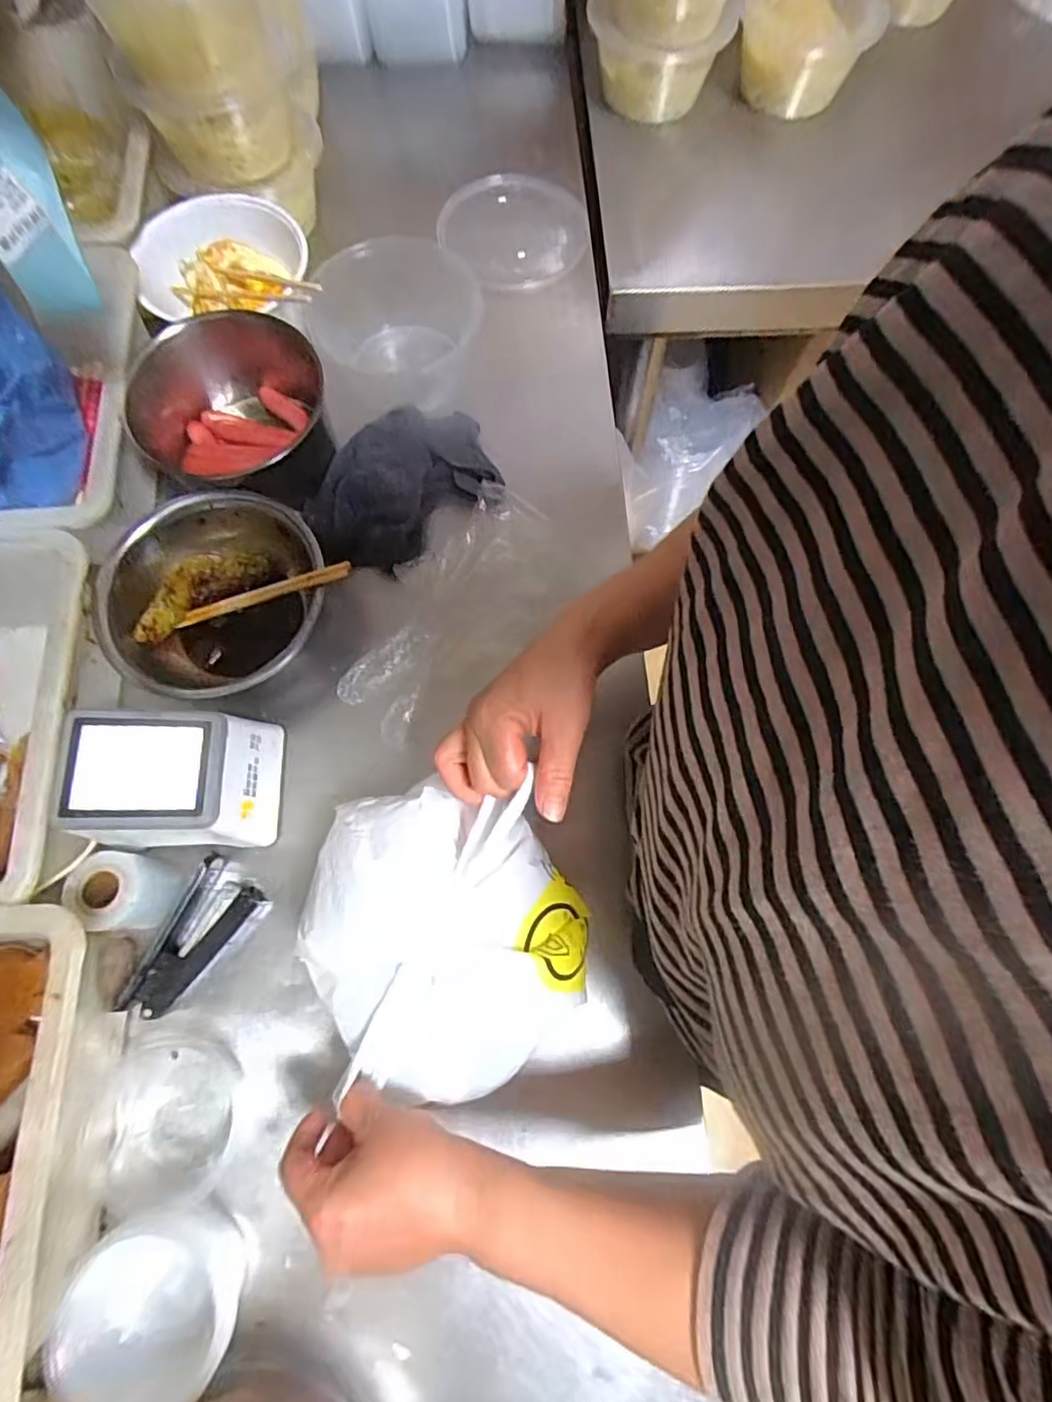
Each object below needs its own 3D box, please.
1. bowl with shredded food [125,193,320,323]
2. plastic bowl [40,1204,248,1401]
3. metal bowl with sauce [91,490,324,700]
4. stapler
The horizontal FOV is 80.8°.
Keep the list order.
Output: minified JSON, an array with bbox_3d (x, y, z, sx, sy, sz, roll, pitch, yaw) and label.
[{"bbox_3d":[-0.290,-0.415,0.605,0.153,0.062,0.160,0,73,-1],"label":"bowl with shredded food"},{"bbox_3d":[-0.235,0.387,0.395,0.099,0.059,0.095,0,73,-1],"label":"plastic bowl"},{"bbox_3d":[-0.261,-0.087,0.531,0.178,0.068,0.175,0,73,-1],"label":"metal bowl with sauce"},{"bbox_3d":[-0.253,0.185,0.478,0.058,0.036,0.112,25,75,7],"label":"stapler"}]

